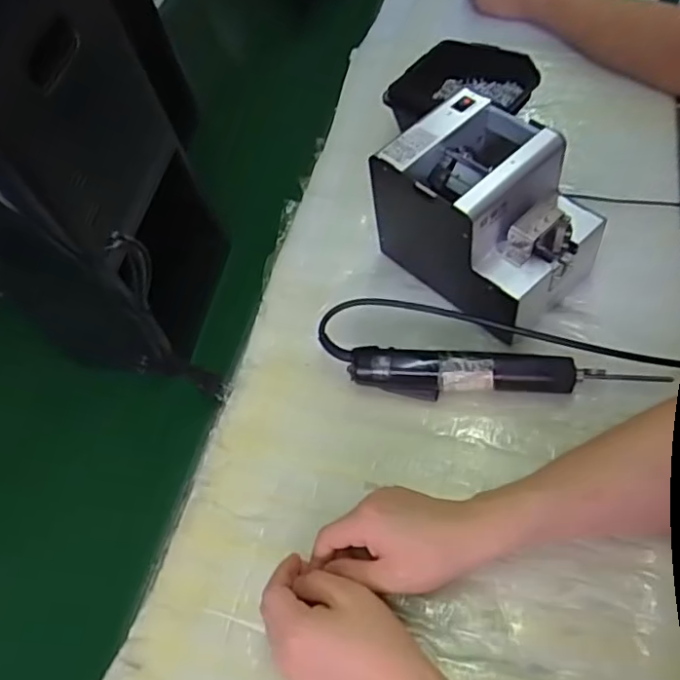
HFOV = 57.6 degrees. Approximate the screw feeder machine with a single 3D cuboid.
[{"bbox_3d":[0.141,-0.117,0.595,0.130,0.153,0.178,-42,61,-17],"label":"screw feeder machine"}]

